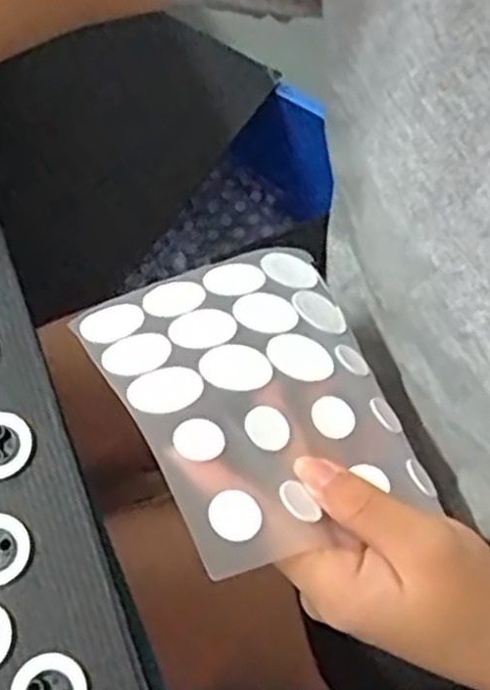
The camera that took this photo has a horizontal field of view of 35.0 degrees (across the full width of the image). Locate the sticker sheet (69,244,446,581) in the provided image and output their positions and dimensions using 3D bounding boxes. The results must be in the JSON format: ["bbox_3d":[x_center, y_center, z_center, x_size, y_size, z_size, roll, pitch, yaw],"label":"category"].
[{"bbox_3d":[0.006,0.016,0.326,0.120,0.026,0.153,-11,47,-29],"label":"sticker sheet"}]

